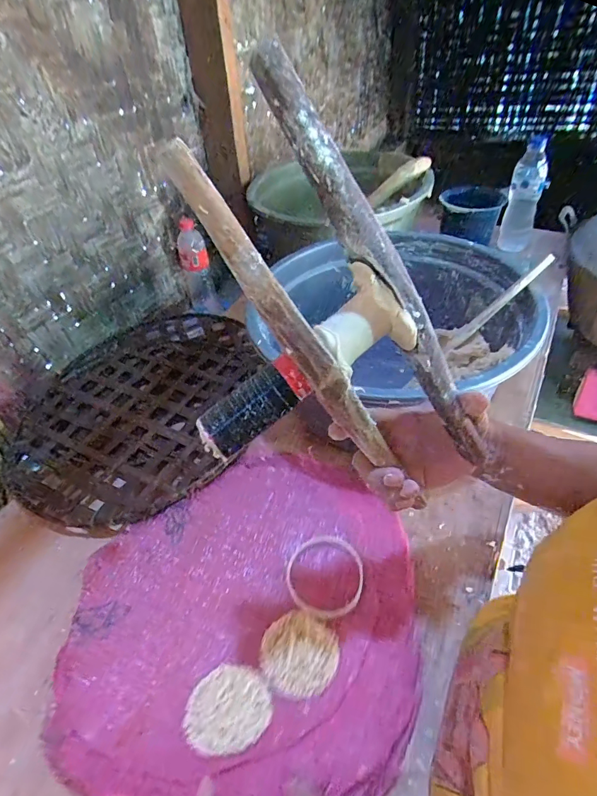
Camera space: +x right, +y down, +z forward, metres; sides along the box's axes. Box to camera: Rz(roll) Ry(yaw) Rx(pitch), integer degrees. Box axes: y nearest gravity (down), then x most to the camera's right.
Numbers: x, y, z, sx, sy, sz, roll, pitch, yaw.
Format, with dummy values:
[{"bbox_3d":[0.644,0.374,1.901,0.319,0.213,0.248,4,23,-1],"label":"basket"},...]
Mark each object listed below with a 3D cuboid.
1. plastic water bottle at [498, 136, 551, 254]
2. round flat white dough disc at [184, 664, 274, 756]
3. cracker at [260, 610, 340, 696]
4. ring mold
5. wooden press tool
[{"bbox_3d":[0.499,-0.439,0.920,0.074,0.222,0.054,16,49,22],"label":"plastic water bottle"},{"bbox_3d":[-0.068,0.297,0.403,0.079,0.004,0.075,-2,29,1],"label":"round flat white dough disc"},{"bbox_3d":[0.000,0.265,0.438,0.079,0.008,0.075,-3,45,3],"label":"cracker"},{"bbox_3d":[0.031,0.207,0.495,0.092,0.009,0.093,-3,45,3],"label":"ring mold"},{"bbox_3d":[0.038,-0.055,0.270,0.066,0.282,0.093,-14,31,45],"label":"wooden press tool"}]

